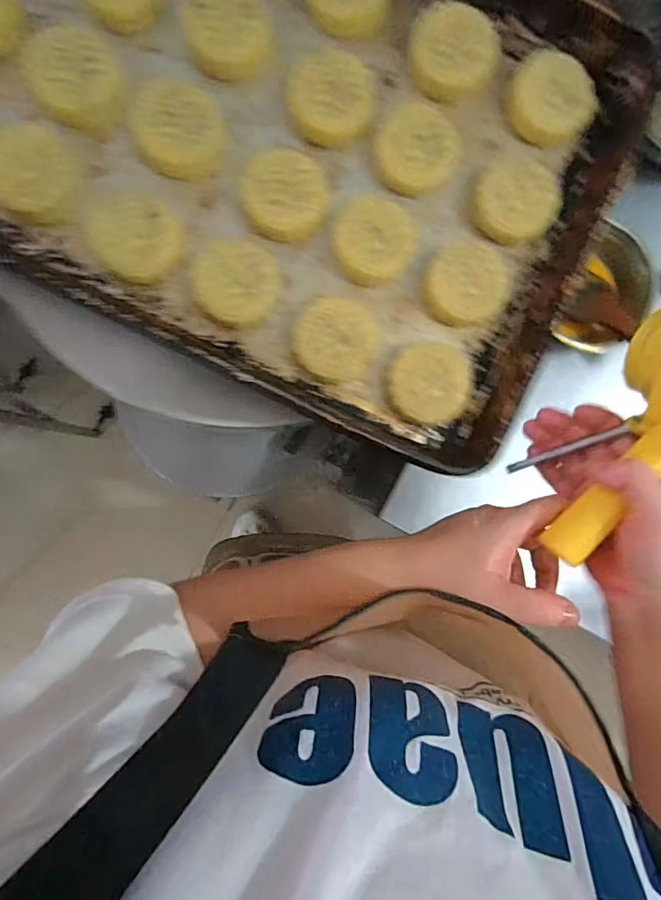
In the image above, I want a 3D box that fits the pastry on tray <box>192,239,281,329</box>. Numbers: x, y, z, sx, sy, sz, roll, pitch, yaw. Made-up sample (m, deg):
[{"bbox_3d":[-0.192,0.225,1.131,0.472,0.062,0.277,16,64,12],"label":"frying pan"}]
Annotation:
[{"bbox_3d":[-0.075,-0.135,0.391,0.066,0.024,0.065,0,87,-6],"label":"pastry on tray"}]

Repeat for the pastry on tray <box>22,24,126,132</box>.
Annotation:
[{"bbox_3d":[-0.200,-0.295,0.375,0.066,0.014,0.081,-15,89,-6],"label":"pastry on tray"}]

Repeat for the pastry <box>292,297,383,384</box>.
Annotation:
[{"bbox_3d":[0.005,-0.089,0.390,0.066,0.026,0.067,0,87,-6],"label":"pastry"}]

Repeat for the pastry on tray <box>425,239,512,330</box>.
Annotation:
[{"bbox_3d":[0.116,-0.141,0.403,0.068,0.021,0.067,0,87,-6],"label":"pastry on tray"}]

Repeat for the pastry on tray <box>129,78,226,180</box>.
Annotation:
[{"bbox_3d":[-0.124,-0.261,0.390,0.065,0.018,0.079,-29,91,-6],"label":"pastry on tray"}]

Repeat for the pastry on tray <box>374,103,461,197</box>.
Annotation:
[{"bbox_3d":[0.071,-0.250,0.403,0.068,0.022,0.066,0,87,-6],"label":"pastry on tray"}]

